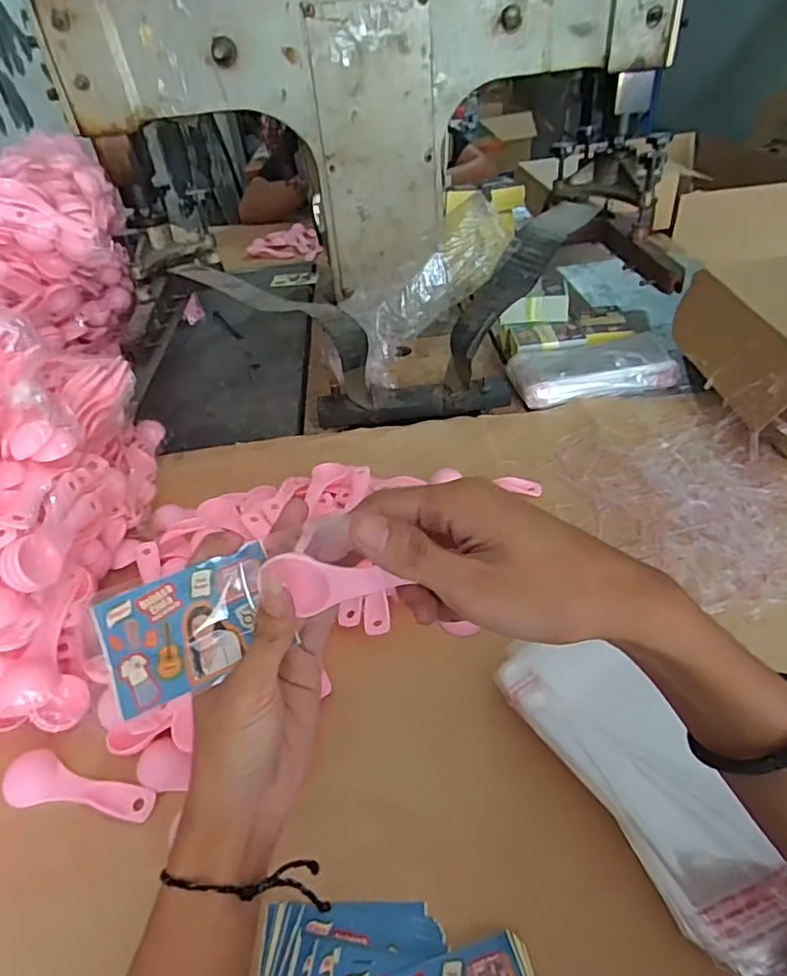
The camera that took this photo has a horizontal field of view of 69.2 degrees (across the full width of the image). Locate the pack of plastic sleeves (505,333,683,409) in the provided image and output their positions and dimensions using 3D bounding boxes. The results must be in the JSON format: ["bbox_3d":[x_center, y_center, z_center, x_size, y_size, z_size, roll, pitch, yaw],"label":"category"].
[{"bbox_3d":[0.258,-0.157,0.725,0.218,0.031,0.108,-12,40,-6],"label":"pack of plastic sleeves"}]

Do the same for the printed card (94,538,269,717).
[{"bbox_3d":[-0.102,0.070,0.290,0.088,0.006,0.057,-23,77,-8],"label":"printed card"}]

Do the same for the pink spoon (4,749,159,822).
[{"bbox_3d":[-0.212,0.203,0.385,0.111,0.008,0.032,4,41,13],"label":"pink spoon"}]

